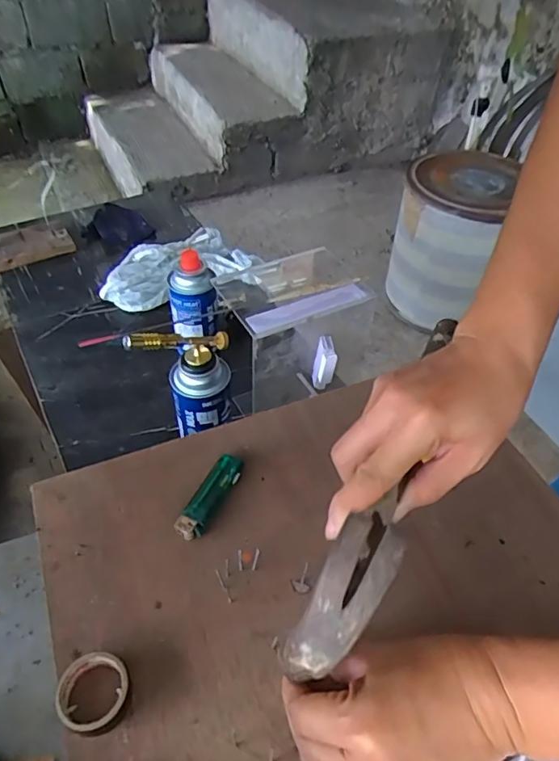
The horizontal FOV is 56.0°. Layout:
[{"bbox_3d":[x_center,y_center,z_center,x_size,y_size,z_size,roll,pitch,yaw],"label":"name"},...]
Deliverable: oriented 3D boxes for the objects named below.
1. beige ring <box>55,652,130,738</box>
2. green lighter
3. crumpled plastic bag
[{"bbox_3d":[-0.119,0.201,0.337,0.043,0.020,0.044,1,49,-1],"label":"beige ring"},{"bbox_3d":[-0.058,0.096,0.444,0.024,0.011,0.083,22,52,16],"label":"green lighter"},{"bbox_3d":[-0.179,-0.207,0.954,0.287,0.052,0.134,-13,49,-17],"label":"crumpled plastic bag"}]

